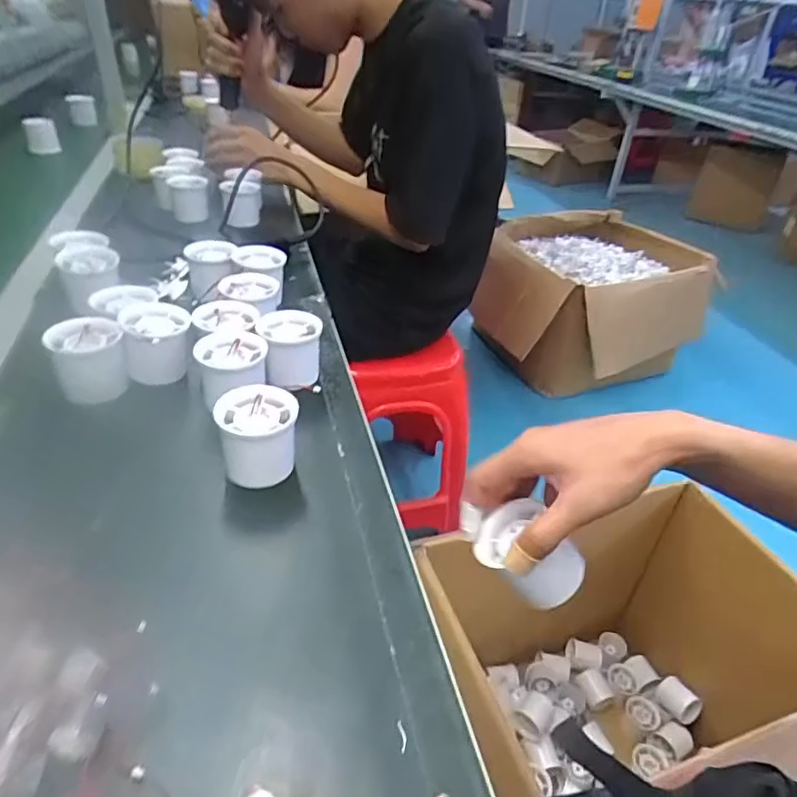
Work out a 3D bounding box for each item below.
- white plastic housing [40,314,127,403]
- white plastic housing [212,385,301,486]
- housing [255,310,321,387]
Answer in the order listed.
[{"bbox_3d":[-0.254,-0.034,0.462,0.055,0.042,0.058,-14,40,-25],"label":"white plastic housing"},{"bbox_3d":[-0.102,0.029,0.408,0.056,0.053,0.058,-4,37,-13],"label":"white plastic housing"},{"bbox_3d":[-0.096,-0.046,0.504,0.054,0.043,0.068,-6,37,-17],"label":"housing"}]

